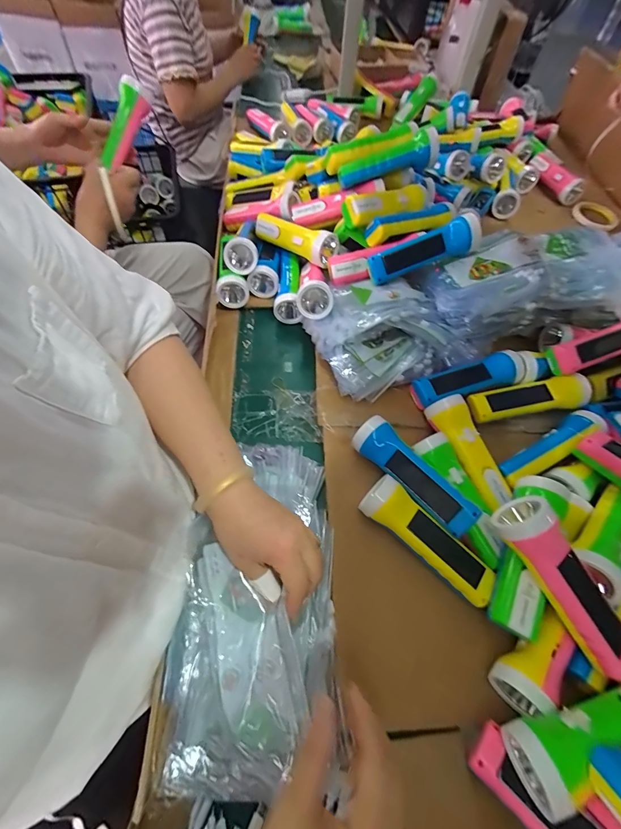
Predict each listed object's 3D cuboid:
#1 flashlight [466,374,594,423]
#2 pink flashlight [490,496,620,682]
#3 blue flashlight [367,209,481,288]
[{"bbox_3d":[0.312,-0.025,0.473,0.167,0.038,0.045,-7,61,-7],"label":"flashlight"},{"bbox_3d":[0.245,0.156,0.317,0.059,0.051,0.158,-34,87,-20],"label":"pink flashlight"},{"bbox_3d":[0.175,-0.253,0.513,0.172,0.046,0.046,-20,62,9],"label":"blue flashlight"}]

